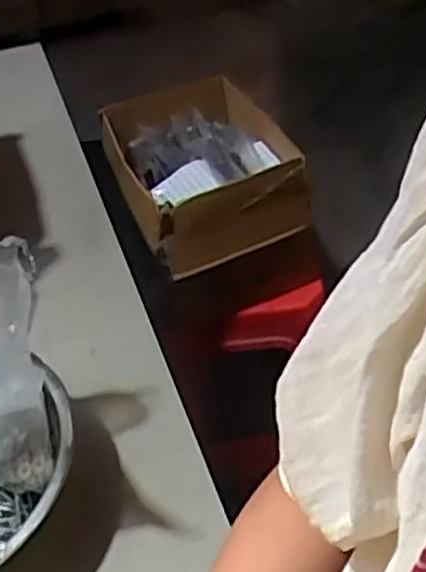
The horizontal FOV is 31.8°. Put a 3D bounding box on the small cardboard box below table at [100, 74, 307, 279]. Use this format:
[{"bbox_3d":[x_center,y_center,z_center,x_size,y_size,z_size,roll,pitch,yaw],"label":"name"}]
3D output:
[{"bbox_3d":[-0.031,-0.222,1.310,0.276,0.128,0.432,-16,44,-11],"label":"small cardboard box below table"}]

